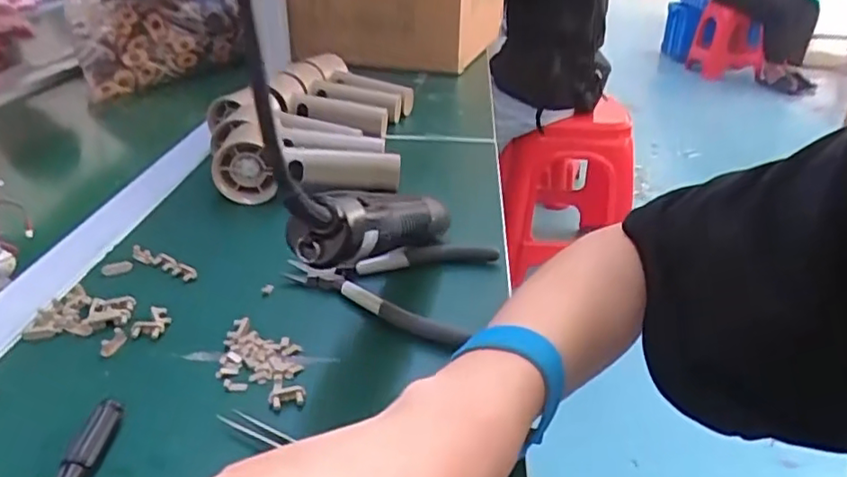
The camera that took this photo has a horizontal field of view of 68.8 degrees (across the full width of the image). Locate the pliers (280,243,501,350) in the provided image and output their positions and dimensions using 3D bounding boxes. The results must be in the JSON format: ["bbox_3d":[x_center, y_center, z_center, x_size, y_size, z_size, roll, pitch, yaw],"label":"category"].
[{"bbox_3d":[-0.027,0.023,0.437,0.141,0.019,0.106,10,30,13],"label":"pliers"}]

